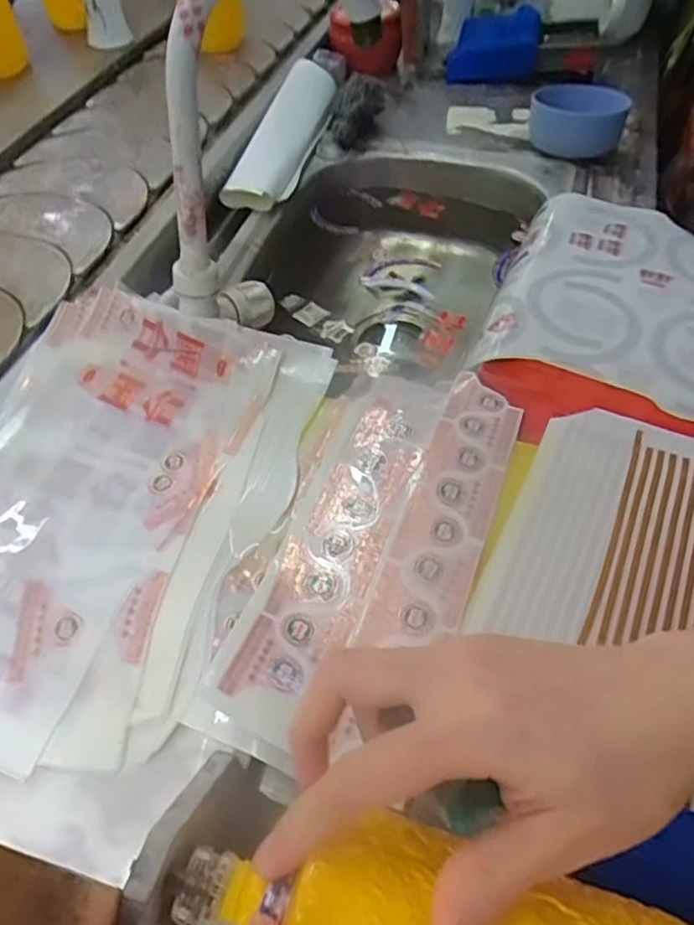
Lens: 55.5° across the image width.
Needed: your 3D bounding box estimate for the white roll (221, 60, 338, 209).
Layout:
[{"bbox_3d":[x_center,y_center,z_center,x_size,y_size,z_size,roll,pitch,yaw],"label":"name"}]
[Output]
[{"bbox_3d":[-0.069,-0.392,0.772,0.067,0.059,0.266,13,53,9],"label":"white roll"}]

